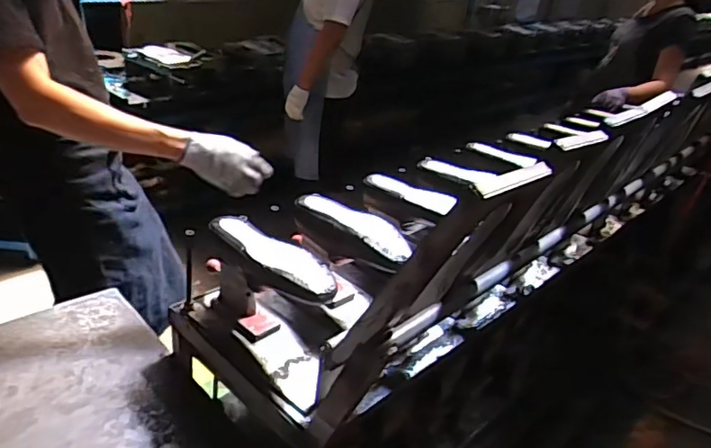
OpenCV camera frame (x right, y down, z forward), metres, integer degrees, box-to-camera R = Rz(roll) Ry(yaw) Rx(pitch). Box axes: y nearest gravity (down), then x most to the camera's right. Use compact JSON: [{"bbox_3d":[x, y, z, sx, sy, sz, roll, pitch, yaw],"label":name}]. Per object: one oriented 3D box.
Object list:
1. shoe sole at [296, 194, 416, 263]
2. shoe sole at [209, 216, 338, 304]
[{"bbox_3d":[0.003,0.000,1.043,0.077,0.024,0.285,-17,37,-39],"label":"shoe sole"},{"bbox_3d":[-0.139,0.054,0.923,0.276,0.042,0.081,29,35,34],"label":"shoe sole"}]

